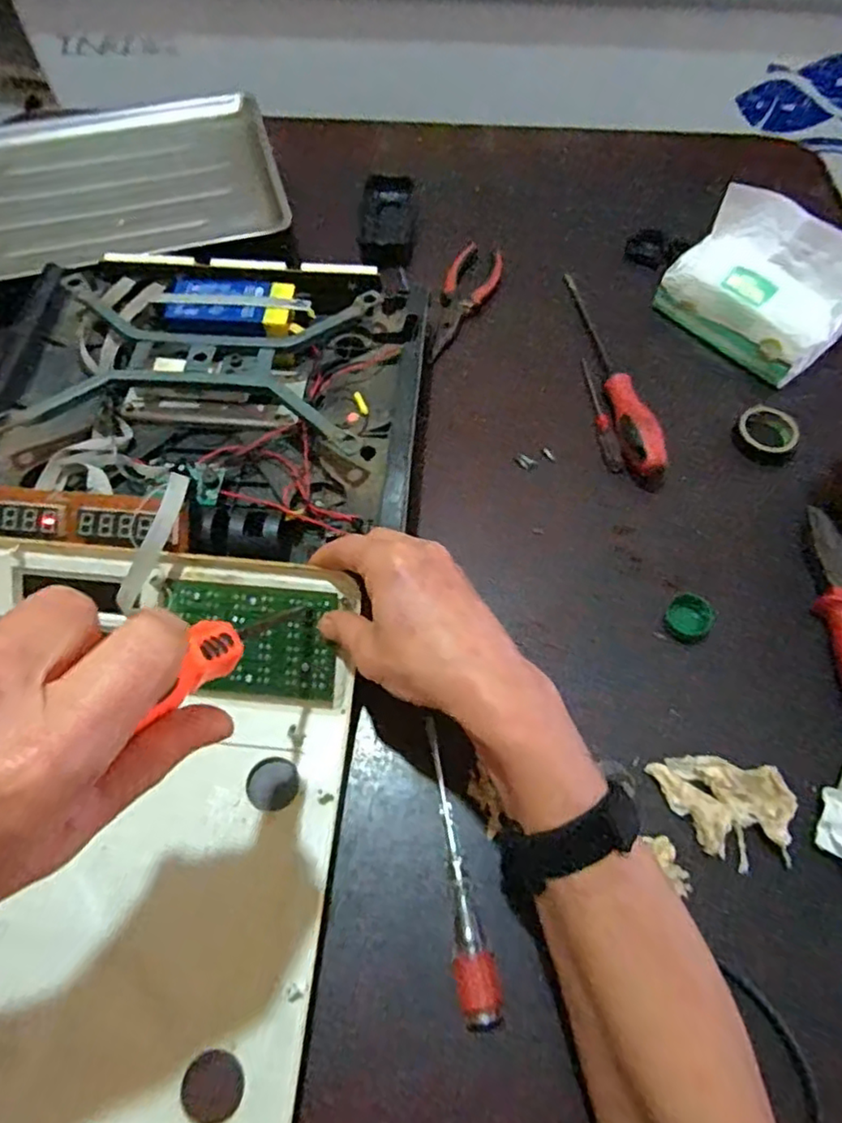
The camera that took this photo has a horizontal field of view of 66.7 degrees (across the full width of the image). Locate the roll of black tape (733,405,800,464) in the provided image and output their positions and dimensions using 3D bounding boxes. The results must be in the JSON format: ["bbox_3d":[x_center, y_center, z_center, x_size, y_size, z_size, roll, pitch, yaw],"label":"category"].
[{"bbox_3d":[0.279,-0.103,0.516,0.047,0.013,0.043,1,62,-1],"label":"roll of black tape"}]

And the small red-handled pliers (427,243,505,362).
[{"bbox_3d":[0.038,-0.242,0.594,0.046,0.007,0.149,19,64,8],"label":"small red-handled pliers"}]

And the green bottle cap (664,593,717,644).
[{"bbox_3d":[0.191,0.040,0.453,0.031,0.016,0.028,40,68,18],"label":"green bottle cap"}]

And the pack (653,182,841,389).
[{"bbox_3d":[0.286,-0.234,0.539,0.149,0.084,0.081,37,67,16],"label":"pack"}]

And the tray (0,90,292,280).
[{"bbox_3d":[-0.323,-0.370,0.630,0.349,0.034,0.280,-14,64,-9],"label":"tray"}]

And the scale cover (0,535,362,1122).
[{"bbox_3d":[-0.204,0.156,0.356,0.307,0.059,0.342,6,62,2],"label":"scale cover"}]

